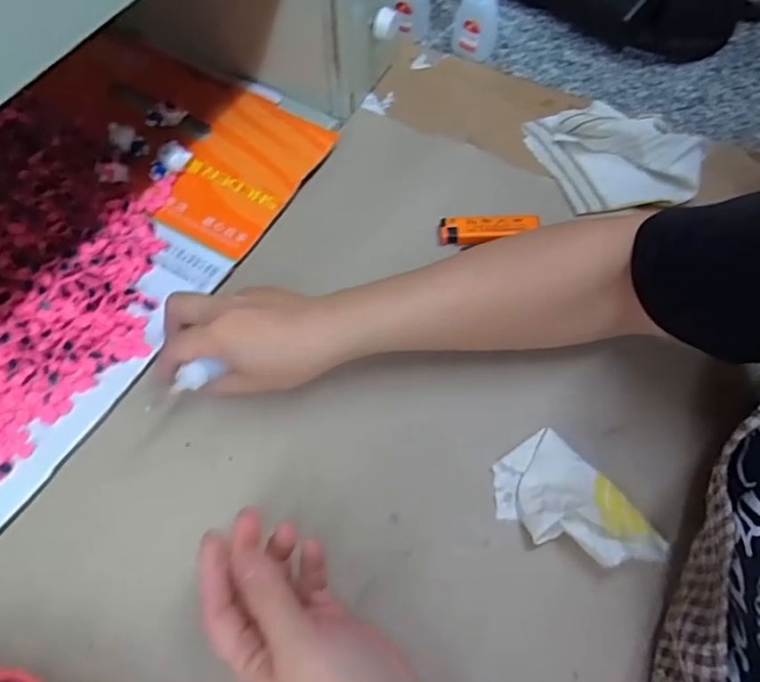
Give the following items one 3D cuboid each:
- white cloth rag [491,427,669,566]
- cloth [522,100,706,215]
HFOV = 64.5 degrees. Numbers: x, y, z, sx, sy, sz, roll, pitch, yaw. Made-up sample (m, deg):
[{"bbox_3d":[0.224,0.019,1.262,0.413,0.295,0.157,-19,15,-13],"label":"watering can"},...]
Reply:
[{"bbox_3d":[0.124,0.105,0.380,0.064,0.032,0.104,-38,68,-20],"label":"white cloth rag"},{"bbox_3d":[0.207,-0.172,0.532,0.115,0.039,0.135,-19,63,-11],"label":"cloth"}]

